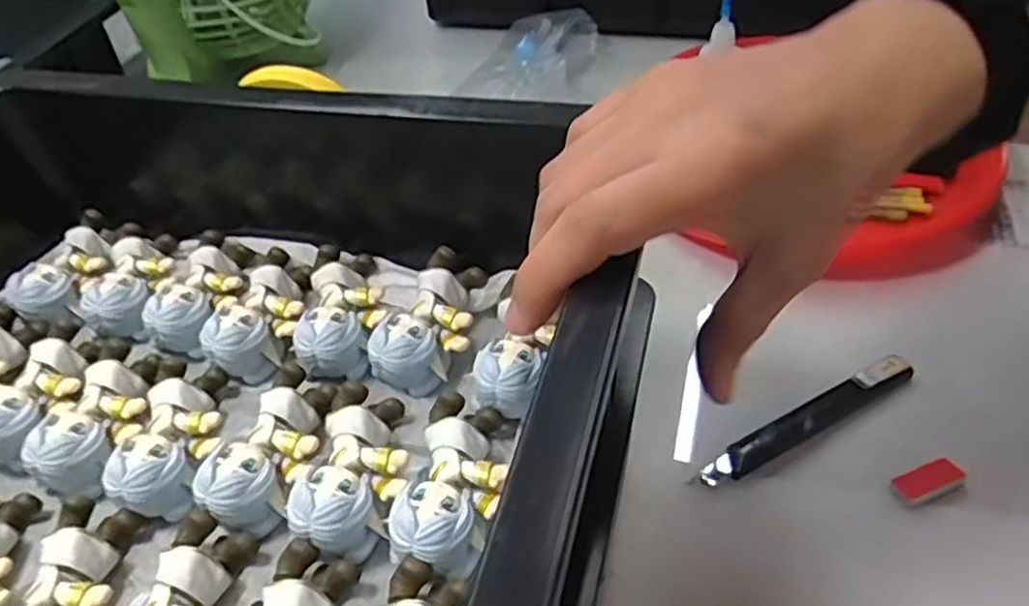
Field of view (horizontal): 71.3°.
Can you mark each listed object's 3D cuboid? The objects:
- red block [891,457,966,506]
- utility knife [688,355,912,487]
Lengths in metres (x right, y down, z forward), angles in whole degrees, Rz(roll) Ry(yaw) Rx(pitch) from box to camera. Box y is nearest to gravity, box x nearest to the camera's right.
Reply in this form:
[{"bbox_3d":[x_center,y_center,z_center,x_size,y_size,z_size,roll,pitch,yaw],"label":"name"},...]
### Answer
[{"bbox_3d":[0.195,0.083,0.337,0.034,0.004,0.015,-19,47,-12],"label":"red block"},{"bbox_3d":[0.147,0.058,0.362,0.133,0.007,0.016,-24,48,-17],"label":"utility knife"}]

